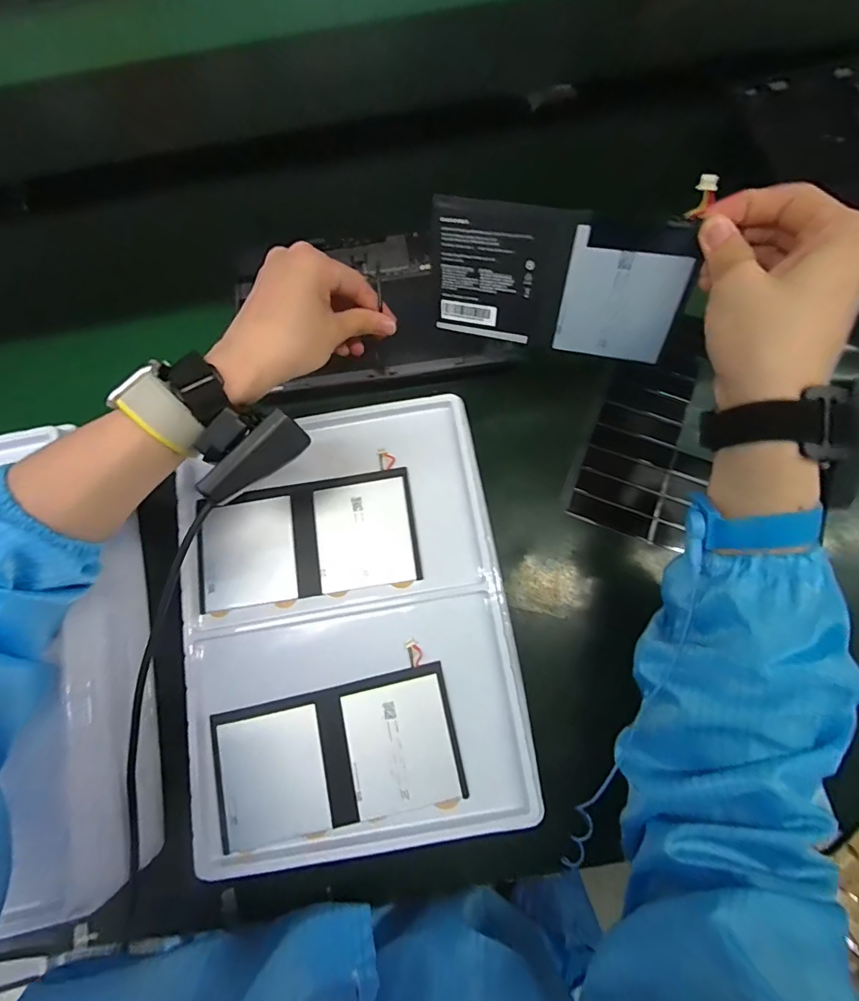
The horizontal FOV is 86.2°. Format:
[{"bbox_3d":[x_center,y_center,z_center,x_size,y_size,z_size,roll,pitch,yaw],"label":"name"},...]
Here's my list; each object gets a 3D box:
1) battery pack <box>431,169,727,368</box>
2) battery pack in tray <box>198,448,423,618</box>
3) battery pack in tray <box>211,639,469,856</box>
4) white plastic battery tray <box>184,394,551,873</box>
[{"bbox_3d":[0.085,-0.151,0.318,0.167,0.098,0.005,12,47,17],"label":"battery pack"},{"bbox_3d":[-0.097,0.030,0.367,0.170,0.008,0.095,-9,80,-2],"label":"battery pack in tray"},{"bbox_3d":[-0.068,0.183,0.334,0.173,0.008,0.098,-12,75,-1],"label":"battery pack in tray"},{"bbox_3d":[-0.066,0.083,0.354,0.238,0.035,0.333,-10,73,-1],"label":"white plastic battery tray"}]

